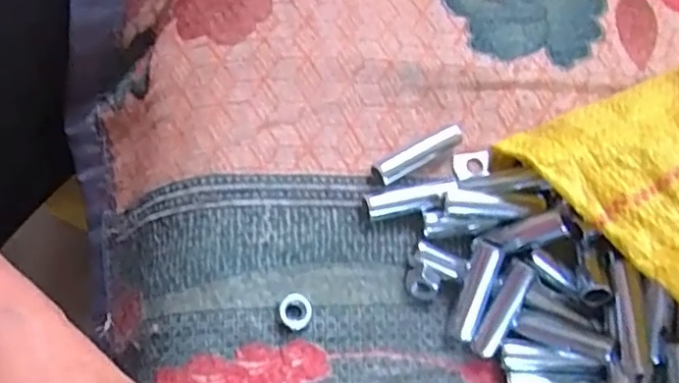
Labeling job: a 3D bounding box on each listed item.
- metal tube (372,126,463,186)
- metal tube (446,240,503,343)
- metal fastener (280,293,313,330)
[{"bbox_3d":[0.035,-0.016,0.282,0.044,0.009,0.009,-26,78,-16],"label":"metal tube"},{"bbox_3d":[0.056,0.041,0.265,0.012,0.011,0.045,16,109,3],"label":"metal tube"},{"bbox_3d":[-0.017,0.048,0.259,0.013,0.007,0.013,3,72,-8],"label":"metal fastener"}]

